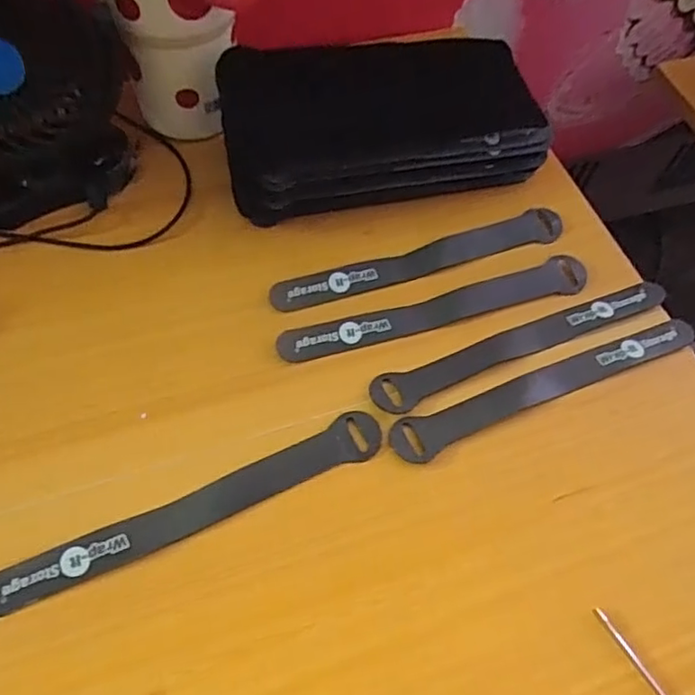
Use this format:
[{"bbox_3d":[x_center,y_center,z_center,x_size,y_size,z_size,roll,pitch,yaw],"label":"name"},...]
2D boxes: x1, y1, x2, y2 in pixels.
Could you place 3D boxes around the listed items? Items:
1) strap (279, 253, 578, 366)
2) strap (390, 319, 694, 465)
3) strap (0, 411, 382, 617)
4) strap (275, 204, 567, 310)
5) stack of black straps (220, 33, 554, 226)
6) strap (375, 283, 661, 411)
[{"bbox_3d":[0.055,-0.023,0.356,0.194,0.005,0.024,-17,64,-12],"label":"strap"},{"bbox_3d":[0.115,0.020,0.337,0.194,0.004,0.025,-21,65,-14],"label":"strap"},{"bbox_3d":[-0.072,0.078,0.290,0.194,0.005,0.023,-23,65,-15],"label":"strap"},{"bbox_3d":[0.047,-0.056,0.374,0.193,0.006,0.025,-16,64,-12],"label":"strap"},{"bbox_3d":[0.026,-0.139,0.377,0.202,0.072,0.073,-12,63,-10],"label":"stack of black straps"},{"bbox_3d":[0.104,-0.004,0.346,0.191,0.004,0.023,-19,64,-13],"label":"strap"}]

